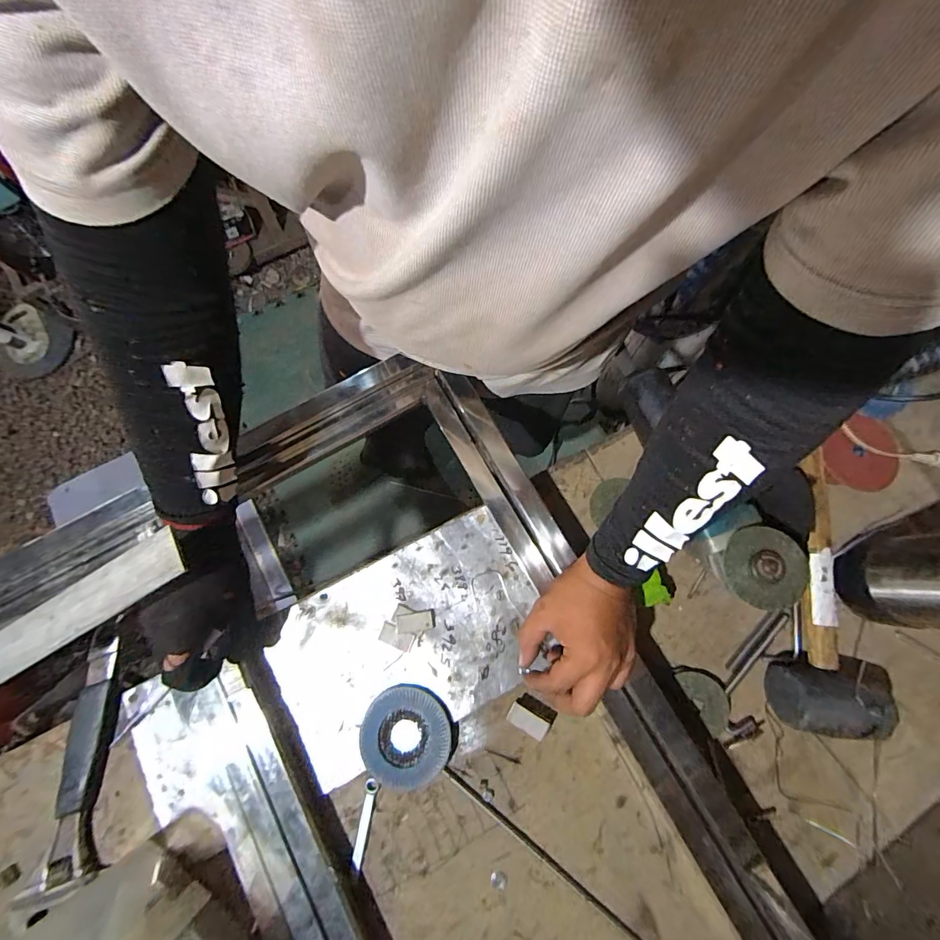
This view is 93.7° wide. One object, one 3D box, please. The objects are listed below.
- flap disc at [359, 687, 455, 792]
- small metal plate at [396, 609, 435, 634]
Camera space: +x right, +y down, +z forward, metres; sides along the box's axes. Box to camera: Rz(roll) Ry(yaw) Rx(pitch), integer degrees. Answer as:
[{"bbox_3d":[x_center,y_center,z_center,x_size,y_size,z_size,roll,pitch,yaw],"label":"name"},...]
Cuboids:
[{"bbox_3d":[-0.068,0.278,0.458,0.093,0.020,0.094,0,78,1],"label":"flap disc"},{"bbox_3d":[-0.061,0.171,0.496,0.042,0.005,0.021,-9,78,-1],"label":"small metal plate"}]

